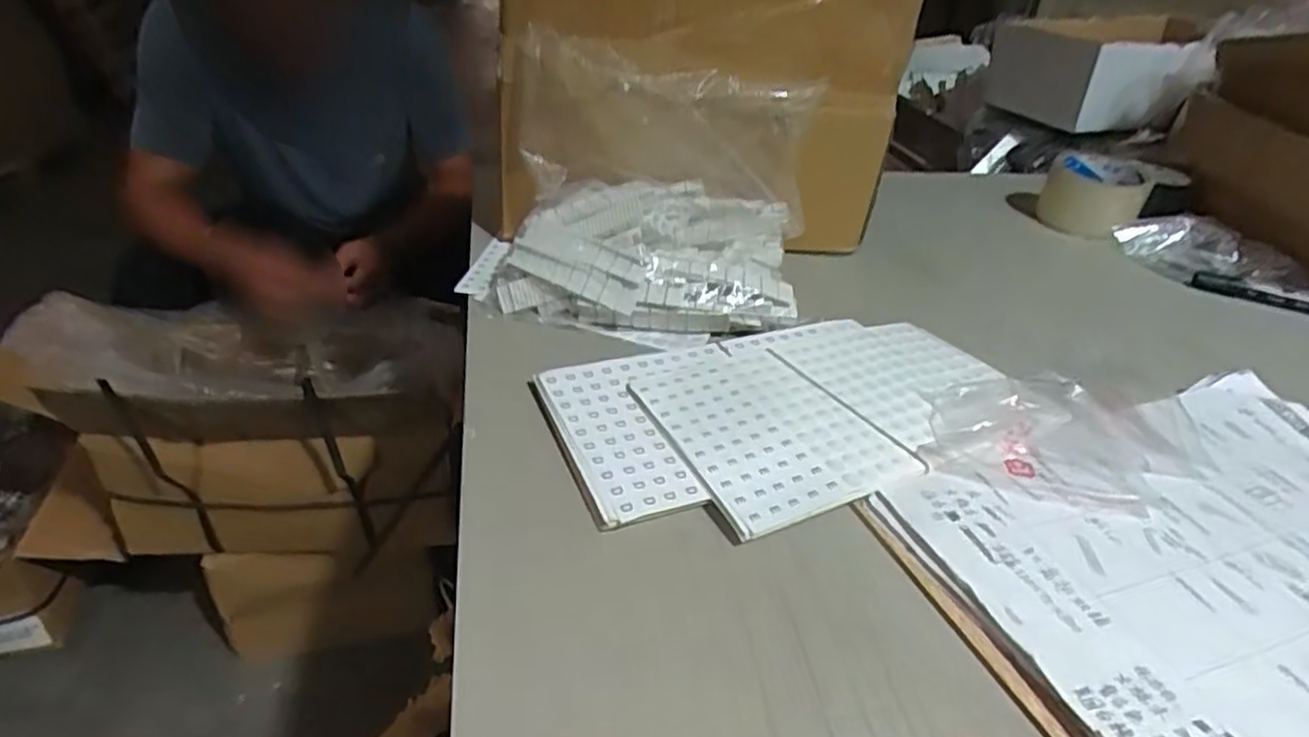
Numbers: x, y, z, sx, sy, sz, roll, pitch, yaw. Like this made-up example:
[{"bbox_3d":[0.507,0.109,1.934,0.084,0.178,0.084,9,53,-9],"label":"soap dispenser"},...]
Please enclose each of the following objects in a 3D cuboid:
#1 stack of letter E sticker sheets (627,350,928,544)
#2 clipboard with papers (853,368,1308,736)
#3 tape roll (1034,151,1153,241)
[{"bbox_3d":[0.060,0.032,0.393,0.108,0.007,0.127,-14,40,-25],"label":"stack of letter E sticker sheets"},{"bbox_3d":[0.276,0.095,0.333,0.300,0.015,0.200,-11,38,-21],"label":"clipboard with papers"},{"bbox_3d":[0.427,-0.169,0.707,0.087,0.056,0.087,24,40,25],"label":"tape roll"}]

